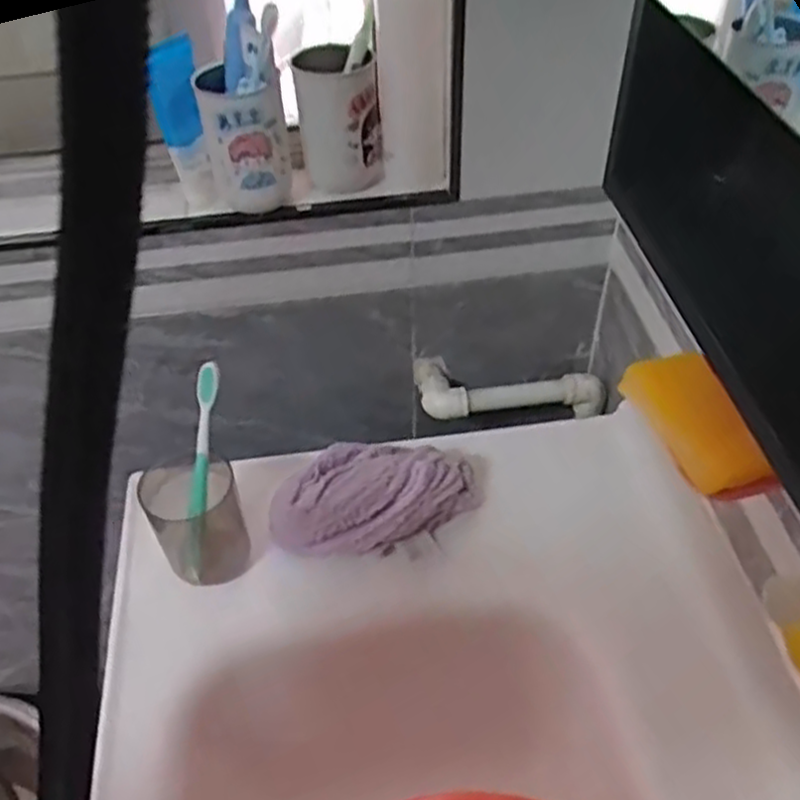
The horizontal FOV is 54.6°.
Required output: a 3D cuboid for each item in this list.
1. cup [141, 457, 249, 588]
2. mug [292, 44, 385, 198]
[{"bbox_3d":[-0.174,0.100,0.669,0.073,0.090,0.082,-15,48,-12],"label":"cup"},{"bbox_3d":[-0.060,-0.274,0.781,0.077,0.144,0.067,-8,47,-6],"label":"mug"}]

